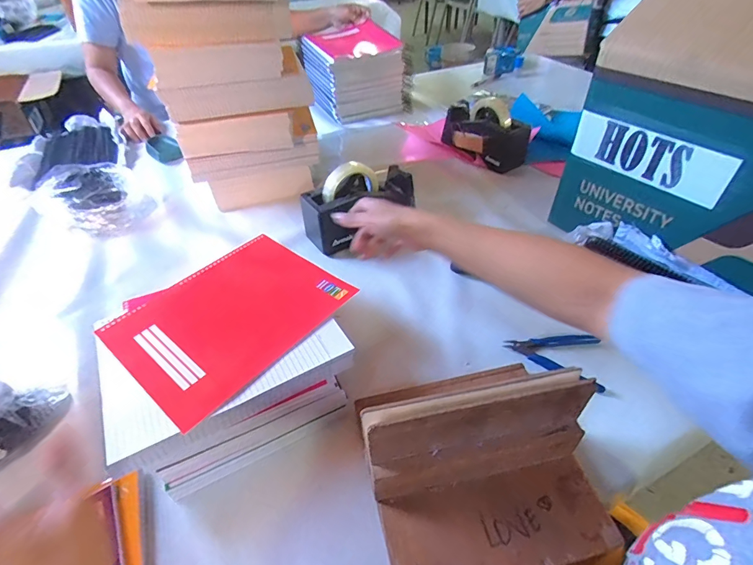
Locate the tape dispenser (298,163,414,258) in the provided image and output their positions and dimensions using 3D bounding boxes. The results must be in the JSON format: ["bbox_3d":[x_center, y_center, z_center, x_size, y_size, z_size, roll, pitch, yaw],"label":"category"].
[{"bbox_3d":[-0.031,-0.145,0.689,0.195,0.119,0.087,-34,52,-19],"label":"tape dispenser"}]

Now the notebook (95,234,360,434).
[{"bbox_3d":[-0.183,0.034,0.499,0.210,0.009,0.246,29,53,28],"label":"notebook"}]

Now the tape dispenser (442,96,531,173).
[{"bbox_3d":[0.244,-0.342,0.910,0.084,0.128,0.206,-31,51,-26],"label":"tape dispenser"}]

